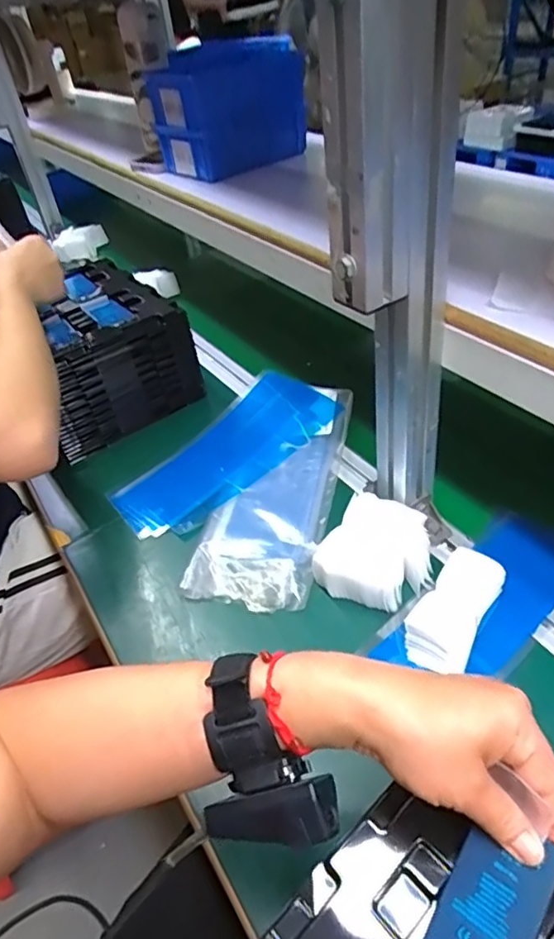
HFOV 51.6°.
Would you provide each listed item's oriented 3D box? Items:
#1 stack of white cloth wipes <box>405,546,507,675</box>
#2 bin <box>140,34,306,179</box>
[{"bbox_3d":[0.151,0.117,0.488,0.052,0.025,0.113,21,48,29],"label":"stack of white cloth wipes"},{"bbox_3d":[-0.068,-0.490,0.789,0.184,0.132,0.116,-30,46,-24],"label":"bin"}]

